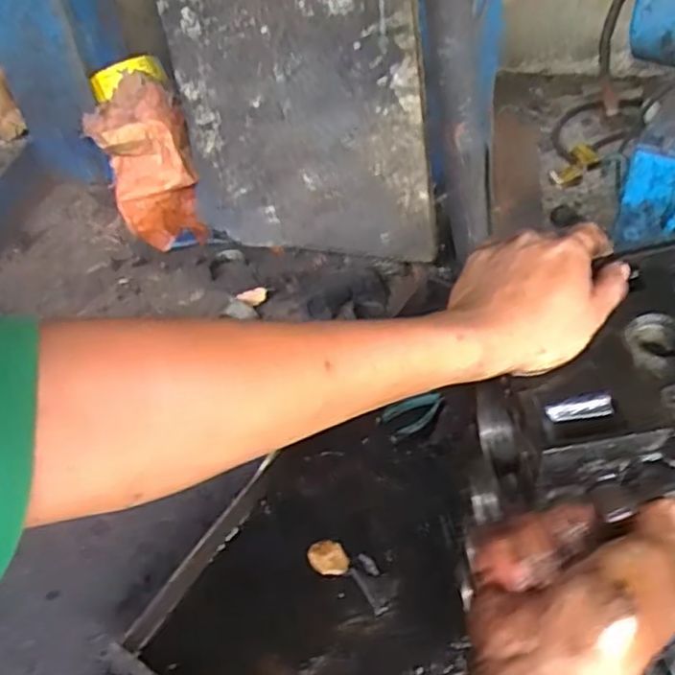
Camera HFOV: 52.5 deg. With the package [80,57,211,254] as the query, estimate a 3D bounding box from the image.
[{"bbox_3d":[-0.386,-0.360,1.385,0.180,0.103,0.381,-17,90,-11],"label":"package"}]

